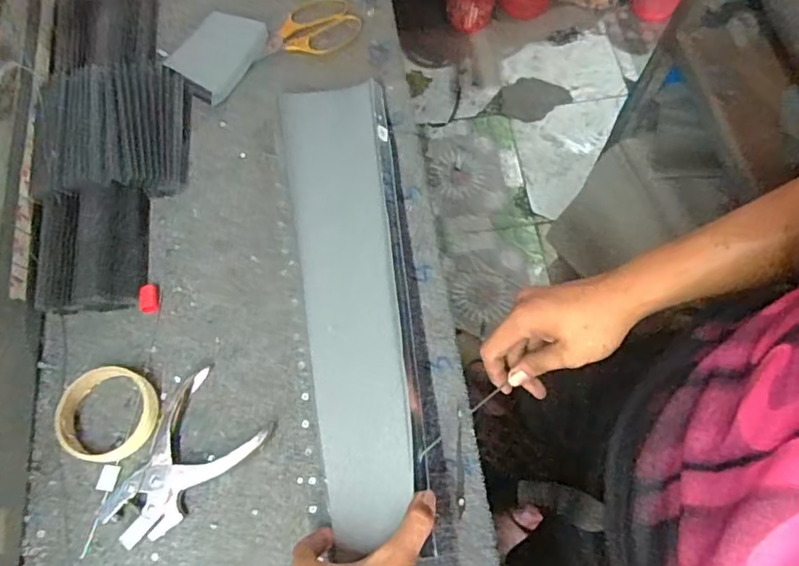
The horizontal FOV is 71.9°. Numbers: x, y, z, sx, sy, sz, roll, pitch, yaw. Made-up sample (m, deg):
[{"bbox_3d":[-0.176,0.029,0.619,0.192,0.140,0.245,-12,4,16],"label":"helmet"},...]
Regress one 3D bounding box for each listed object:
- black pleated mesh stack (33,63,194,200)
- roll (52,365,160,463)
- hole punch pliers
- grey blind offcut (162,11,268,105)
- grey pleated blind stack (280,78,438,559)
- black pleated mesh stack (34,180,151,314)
[{"bbox_3d":[-0.317,-0.171,0.618,0.144,0.056,0.168,-7,68,-2],"label":"black pleated mesh stack"},{"bbox_3d":[-0.277,0.123,0.523,0.087,0.022,0.086,0,68,1],"label":"roll"},{"bbox_3d":[-0.206,0.163,0.507,0.095,0.017,0.149,37,74,14],"label":"hole punch pliers"},{"bbox_3d":[-0.217,-0.283,0.672,0.080,0.021,0.111,34,73,14],"label":"grey blind offcut"},{"bbox_3d":[-0.048,-0.001,0.548,0.113,0.041,0.481,-8,65,-2],"label":"grey pleated blind stack"},{"bbox_3d":[-0.318,-0.037,0.569,0.099,0.036,0.129,-5,68,-1],"label":"black pleated mesh stack"}]

